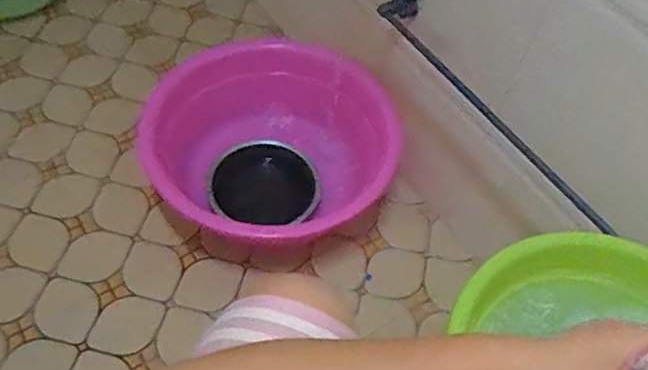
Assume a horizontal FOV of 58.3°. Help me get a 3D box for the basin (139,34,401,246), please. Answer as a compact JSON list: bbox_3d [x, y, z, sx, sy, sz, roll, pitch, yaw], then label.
[{"bbox_3d":[-0.098,-0.062,1.097,0.375,0.185,0.417,-29,61,-22],"label":"basin"}]

